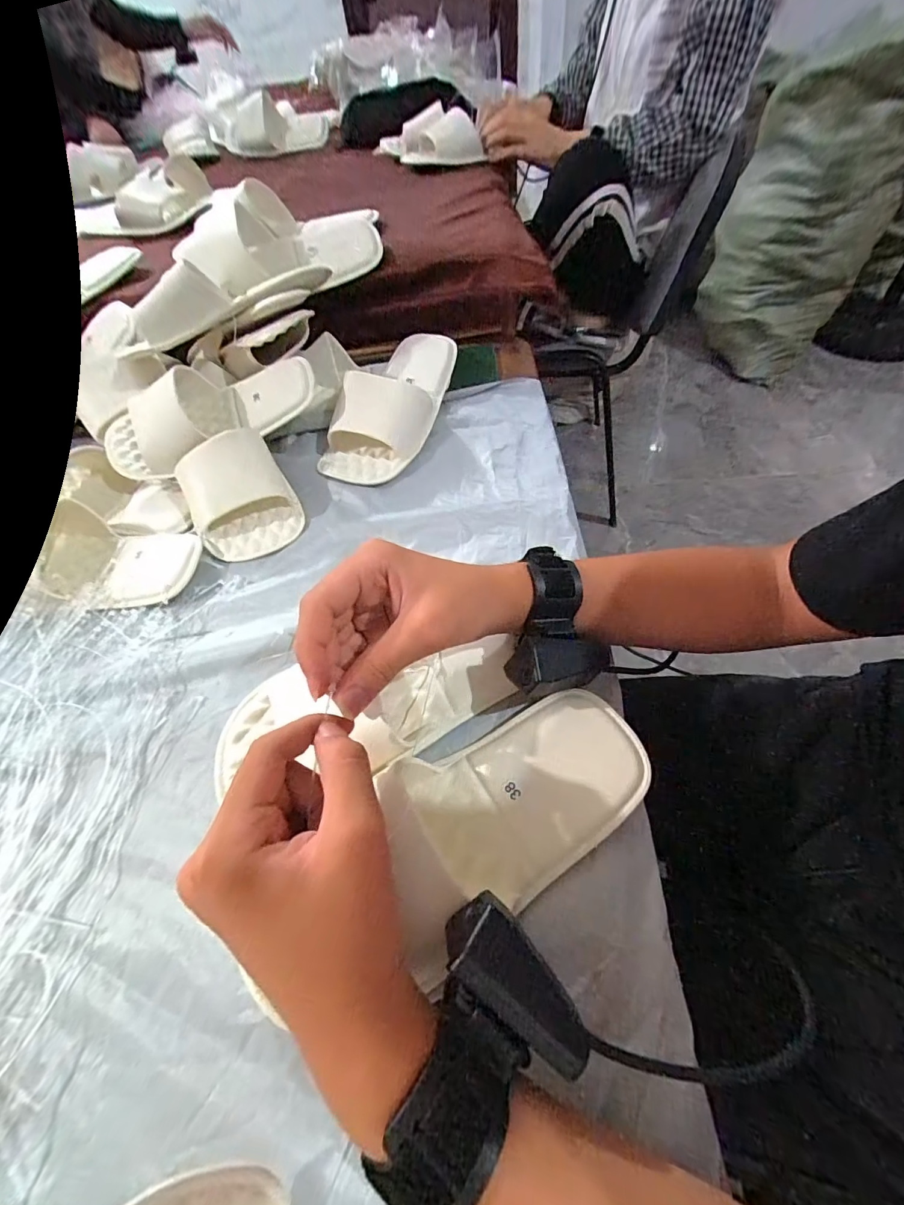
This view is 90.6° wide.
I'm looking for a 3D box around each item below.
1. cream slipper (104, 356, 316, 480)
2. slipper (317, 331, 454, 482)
[{"bbox_3d":[-0.253,-0.190,0.470,0.230,0.079,0.084,-15,58,-5],"label":"cream slipper"},{"bbox_3d":[-0.063,-0.227,0.496,0.091,0.054,0.223,17,61,15],"label":"slipper"}]

